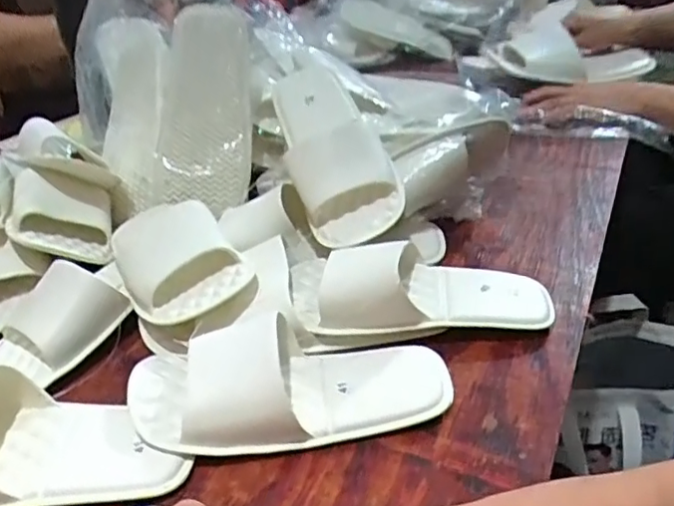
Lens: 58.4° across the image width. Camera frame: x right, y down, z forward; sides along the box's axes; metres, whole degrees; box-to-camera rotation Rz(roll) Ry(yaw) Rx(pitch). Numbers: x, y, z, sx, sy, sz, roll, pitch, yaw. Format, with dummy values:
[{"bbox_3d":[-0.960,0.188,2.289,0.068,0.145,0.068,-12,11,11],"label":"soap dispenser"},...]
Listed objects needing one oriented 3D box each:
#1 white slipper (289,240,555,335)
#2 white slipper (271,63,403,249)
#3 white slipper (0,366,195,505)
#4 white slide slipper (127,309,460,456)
[{"bbox_3d":[0.071,0.022,0.515,0.218,0.053,0.104,-3,34,5],"label":"white slipper"},{"bbox_3d":[-0.007,-0.114,0.609,0.091,0.047,0.242,-14,57,-13],"label":"white slipper"},{"bbox_3d":[-0.218,0.131,0.415,0.220,0.065,0.090,-7,34,-3],"label":"white slipper"},{"bbox_3d":[-0.035,0.092,0.441,0.235,0.050,0.090,-9,34,-4],"label":"white slide slipper"}]

